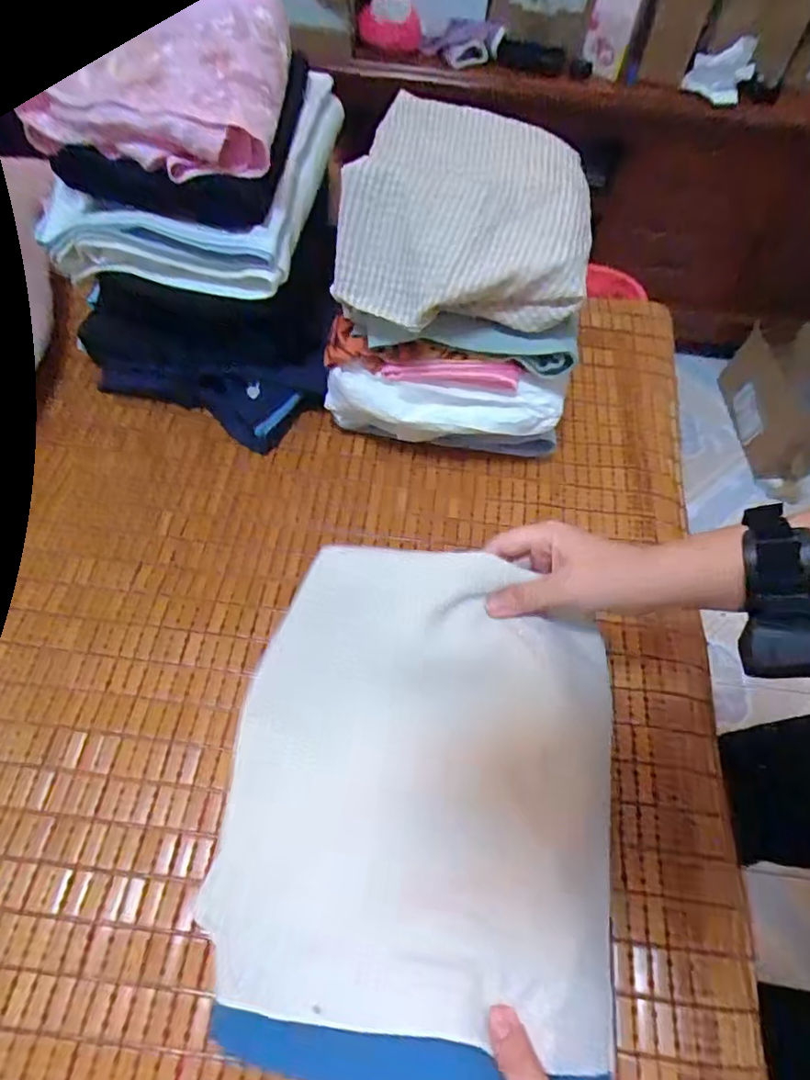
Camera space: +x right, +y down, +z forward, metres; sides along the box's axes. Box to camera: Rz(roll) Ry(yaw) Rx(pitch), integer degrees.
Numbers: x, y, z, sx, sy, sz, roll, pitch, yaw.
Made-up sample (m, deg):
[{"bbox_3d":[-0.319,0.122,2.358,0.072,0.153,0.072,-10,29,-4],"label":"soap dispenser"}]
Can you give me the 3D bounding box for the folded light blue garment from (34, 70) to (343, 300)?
[{"bbox_3d":[-0.203,-0.367,0.591,0.224,0.067,0.272,9,60,3],"label":"folded light blue garment"}]

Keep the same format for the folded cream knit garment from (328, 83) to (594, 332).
[{"bbox_3d":[0.064,-0.317,0.552,0.215,0.074,0.290,12,60,4],"label":"folded cream knit garment"}]

